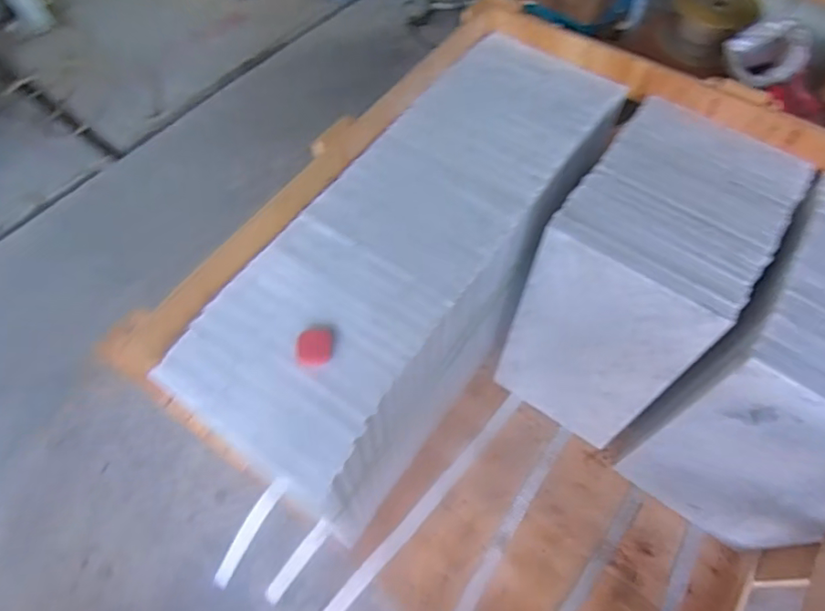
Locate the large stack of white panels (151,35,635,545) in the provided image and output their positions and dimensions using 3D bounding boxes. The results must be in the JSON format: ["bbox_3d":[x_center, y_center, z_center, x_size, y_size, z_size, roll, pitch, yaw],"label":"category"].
[{"bbox_3d":[0.029,-0.004,1.145,0.326,0.625,0.905,32,66,17],"label":"large stack of white panels"}]

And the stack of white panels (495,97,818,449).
[{"bbox_3d":[0.452,-0.037,1.126,0.305,0.569,0.411,33,66,18],"label":"stack of white panels"}]

